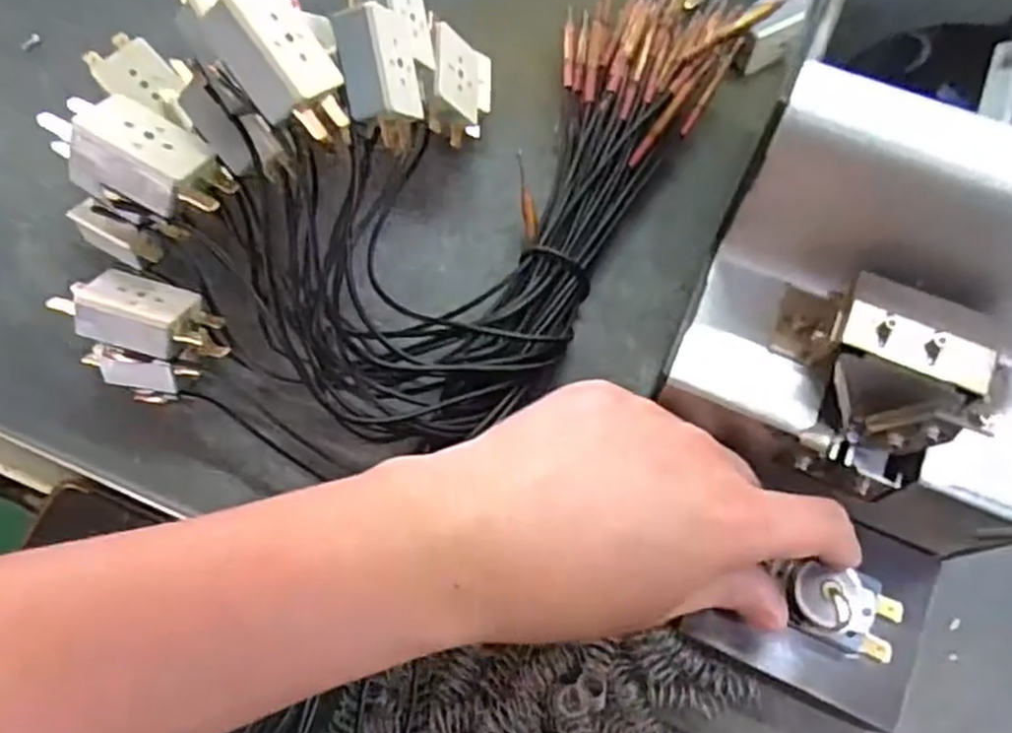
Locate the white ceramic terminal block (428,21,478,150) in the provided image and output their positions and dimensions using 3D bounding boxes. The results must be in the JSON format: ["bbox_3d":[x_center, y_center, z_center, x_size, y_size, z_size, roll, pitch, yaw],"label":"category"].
[{"bbox_3d":[-0.028,-0.124,0.337,0.018,0.030,0.046,-9,66,37],"label":"white ceramic terminal block"}]

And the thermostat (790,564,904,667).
[{"bbox_3d":[0.121,0.087,0.271,0.045,0.011,0.028,25,81,-14],"label":"thermostat"}]

